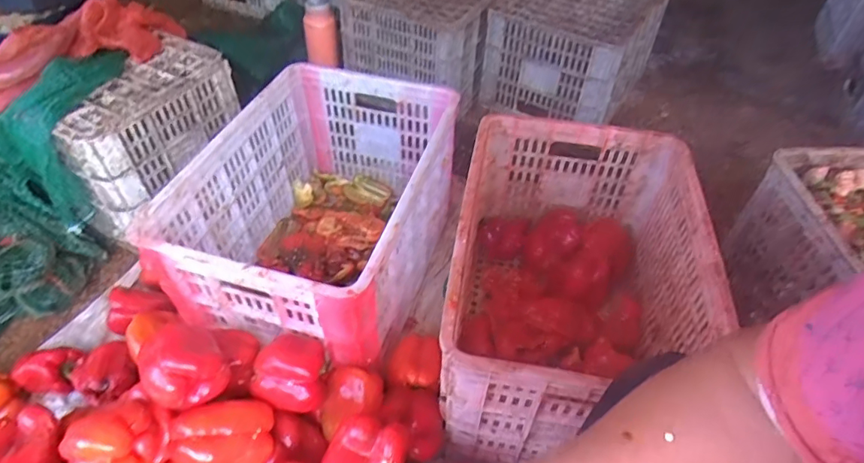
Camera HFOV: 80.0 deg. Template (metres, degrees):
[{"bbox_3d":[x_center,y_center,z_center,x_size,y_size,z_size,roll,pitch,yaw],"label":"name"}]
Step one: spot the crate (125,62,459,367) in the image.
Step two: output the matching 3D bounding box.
[{"bbox_3d":[-0.186,-0.038,0.927,0.353,0.264,0.519,13,47,10],"label":"crate"}]

